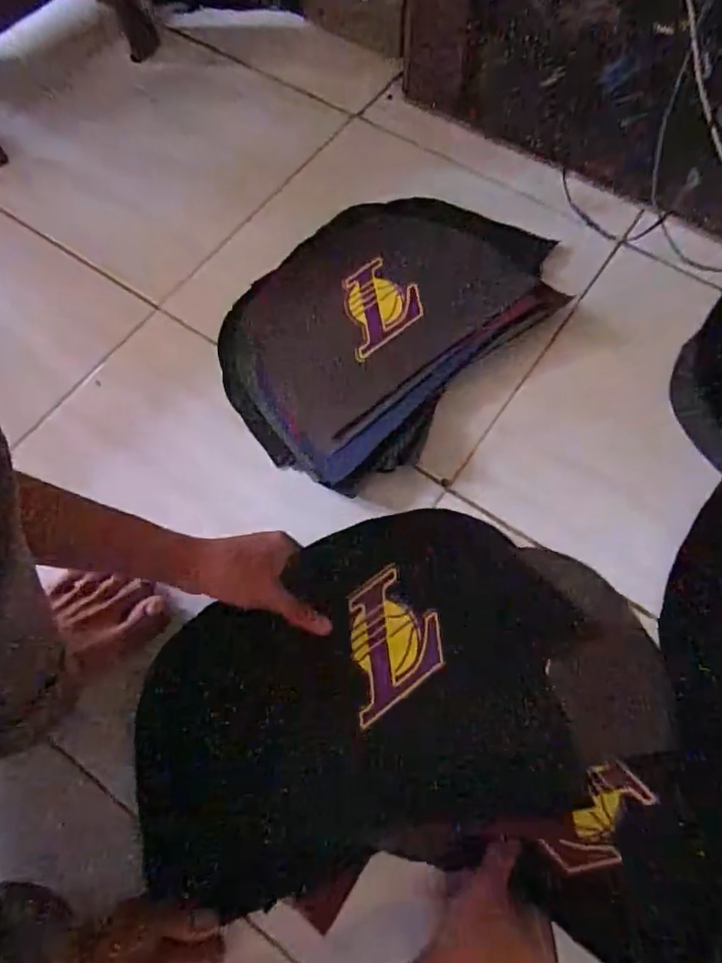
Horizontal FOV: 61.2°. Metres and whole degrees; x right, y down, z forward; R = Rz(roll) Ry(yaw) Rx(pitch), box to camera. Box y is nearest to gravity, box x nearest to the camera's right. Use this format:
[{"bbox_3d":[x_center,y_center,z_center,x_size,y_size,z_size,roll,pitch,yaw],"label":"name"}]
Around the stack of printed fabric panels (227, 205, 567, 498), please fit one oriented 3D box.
[{"bbox_3d":[0.033,-0.196,0.692,0.268,0.051,0.422,40,74,16],"label":"stack of printed fabric panels"}]

